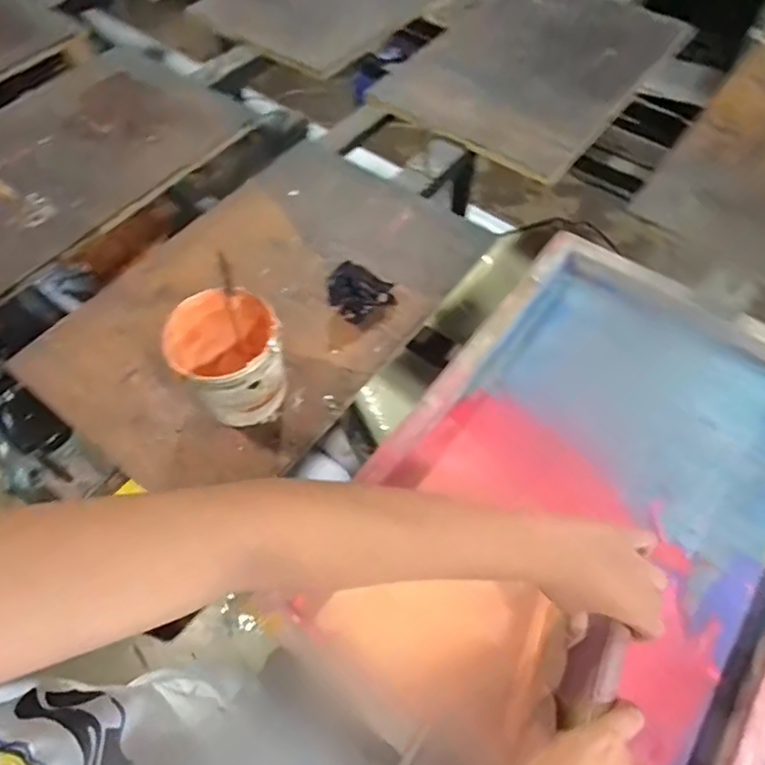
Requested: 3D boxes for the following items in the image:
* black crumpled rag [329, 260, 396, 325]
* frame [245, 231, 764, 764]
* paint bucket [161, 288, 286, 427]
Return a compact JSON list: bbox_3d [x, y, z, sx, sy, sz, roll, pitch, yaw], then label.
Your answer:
[{"bbox_3d":[-0.031,-0.125,0.773,0.081,0.056,0.080,29,64,15],"label":"black crumpled rag"},{"bbox_3d":[0.246,0.123,0.625,0.434,0.064,0.623,31,65,22],"label":"frame"},{"bbox_3d":[-0.182,-0.025,0.674,0.117,0.126,0.120,0,60,-1],"label":"paint bucket"}]

